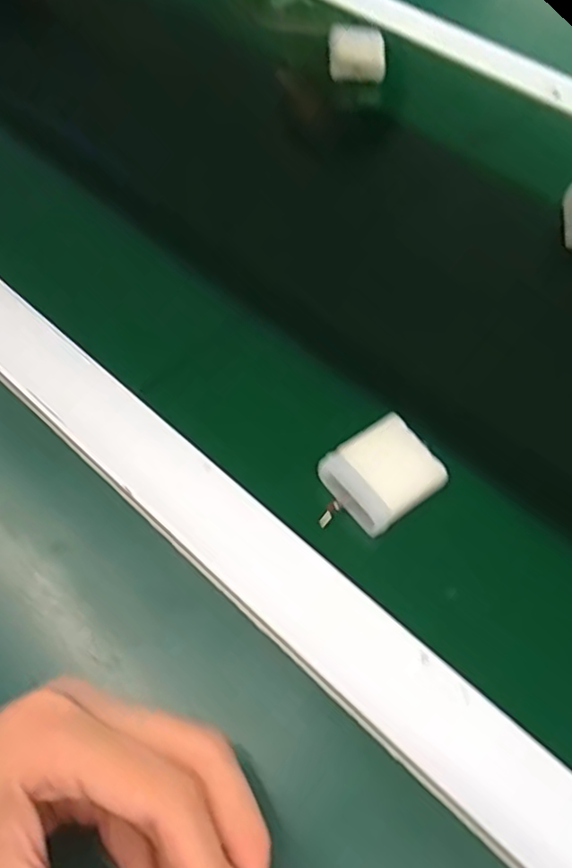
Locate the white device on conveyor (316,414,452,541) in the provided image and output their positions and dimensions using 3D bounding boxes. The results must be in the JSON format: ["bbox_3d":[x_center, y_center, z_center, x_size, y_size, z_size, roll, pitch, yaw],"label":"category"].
[{"bbox_3d":[0.043,0.021,0.306,0.057,0.015,0.043,-32,64,-21],"label":"white device on conveyor"}]

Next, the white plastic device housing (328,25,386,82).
[{"bbox_3d":[0.057,-0.309,0.512,0.045,0.029,0.037,-3,58,-5],"label":"white plastic device housing"}]

